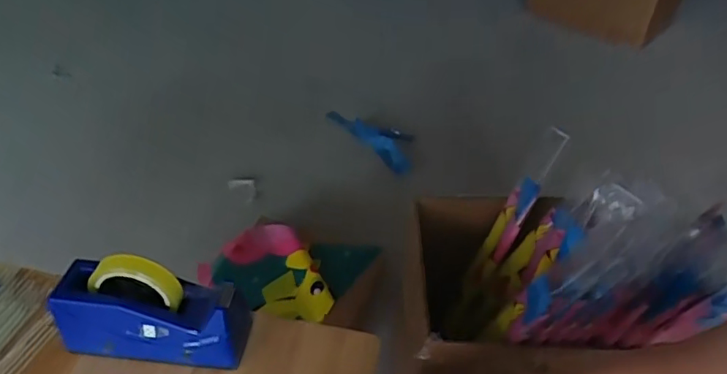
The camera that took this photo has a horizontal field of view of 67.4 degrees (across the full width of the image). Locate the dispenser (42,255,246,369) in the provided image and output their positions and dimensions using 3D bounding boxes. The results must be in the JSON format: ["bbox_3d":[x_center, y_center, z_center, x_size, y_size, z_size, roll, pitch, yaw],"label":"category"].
[{"bbox_3d":[-0.237,0.136,0.614,0.199,0.118,0.066,4,41,1],"label":"dispenser"}]

